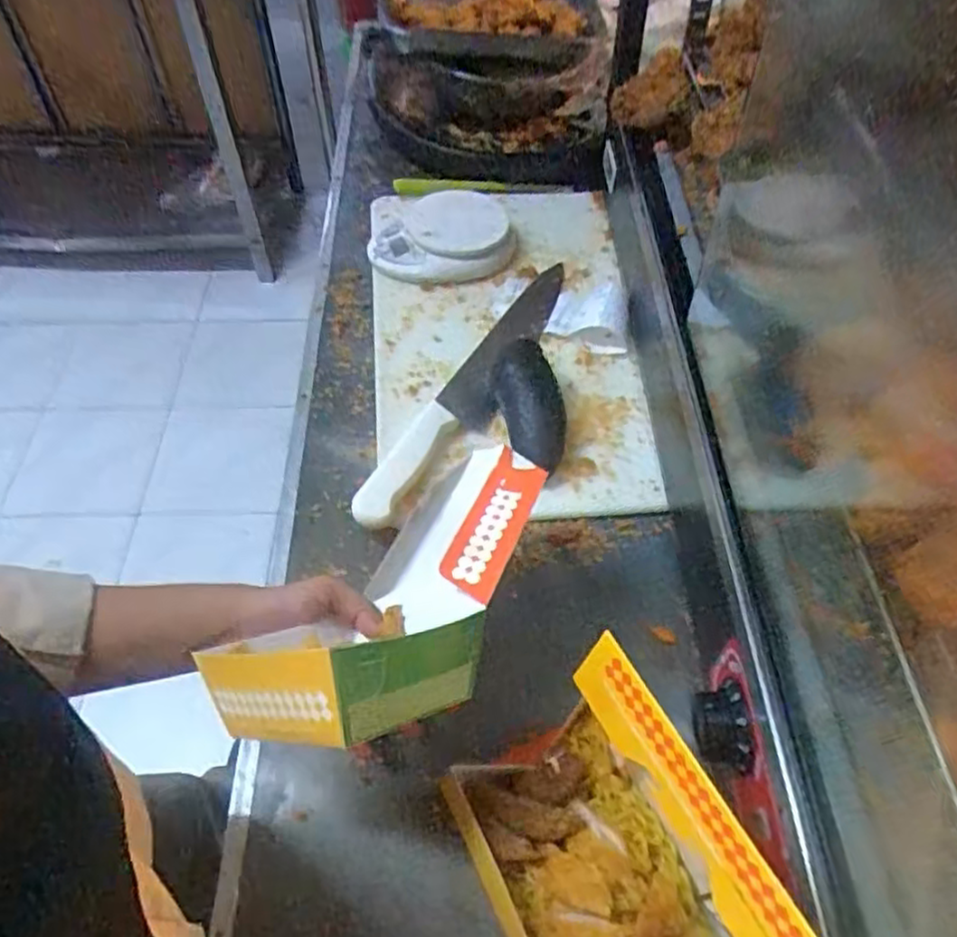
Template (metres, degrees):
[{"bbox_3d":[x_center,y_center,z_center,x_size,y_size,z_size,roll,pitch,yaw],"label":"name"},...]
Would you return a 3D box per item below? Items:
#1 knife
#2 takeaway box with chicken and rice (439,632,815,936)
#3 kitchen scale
[{"bbox_3d":[0.001,-0.080,0.636,0.053,0.026,0.335,25,58,17],"label":"knife"},{"bbox_3d":[0.067,0.206,0.377,0.111,0.159,0.171,-20,57,-14],"label":"takeaway box with chicken and rice"},{"bbox_3d":[-0.038,-0.241,0.747,0.147,0.035,0.117,-8,55,-6],"label":"kitchen scale"}]

